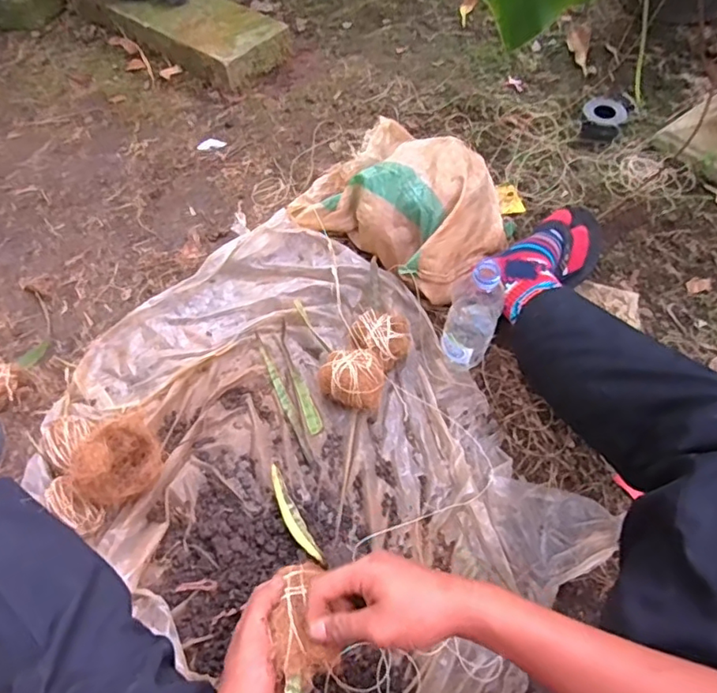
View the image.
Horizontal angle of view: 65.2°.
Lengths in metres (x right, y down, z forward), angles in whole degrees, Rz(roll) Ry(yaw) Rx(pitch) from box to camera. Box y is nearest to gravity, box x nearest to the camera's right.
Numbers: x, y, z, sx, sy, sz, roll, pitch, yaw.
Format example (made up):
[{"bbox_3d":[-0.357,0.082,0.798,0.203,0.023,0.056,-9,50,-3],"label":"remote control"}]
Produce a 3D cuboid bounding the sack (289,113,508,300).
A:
[{"bbox_3d":[0.084,-0.265,0.956,0.351,0.119,0.285,35,63,22],"label":"sack"}]

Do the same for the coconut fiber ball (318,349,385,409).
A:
[{"bbox_3d":[-0.013,0.046,0.822,0.102,0.063,0.089,12,56,8],"label":"coconut fiber ball"}]

